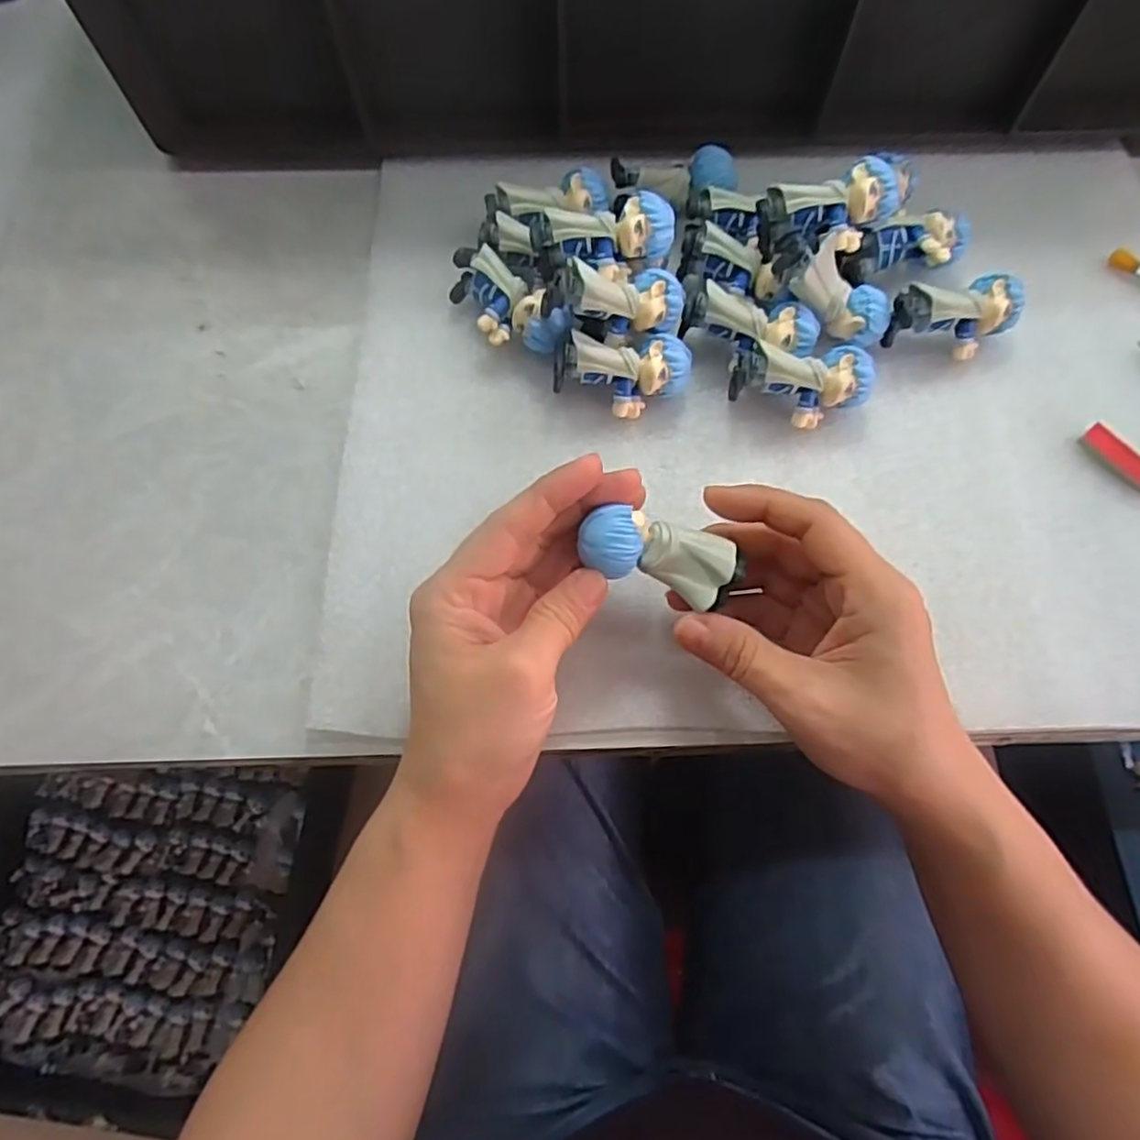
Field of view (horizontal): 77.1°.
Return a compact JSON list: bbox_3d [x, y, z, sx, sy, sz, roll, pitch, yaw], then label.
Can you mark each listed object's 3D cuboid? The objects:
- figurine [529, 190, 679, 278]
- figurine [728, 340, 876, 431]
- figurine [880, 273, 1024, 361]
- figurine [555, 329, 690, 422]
[{"bbox_3d":[0.015,-0.147,0.321,0.062,0.027,0.026,-5,70,-1],"label":"figurine"},{"bbox_3d":[0.105,-0.085,0.326,0.060,0.032,0.030,8,70,4],"label":"figurine"},{"bbox_3d":[0.179,-0.117,0.336,0.058,0.032,0.027,-11,70,-3],"label":"figurine"},{"bbox_3d":[0.024,-0.089,0.328,0.061,0.033,0.028,-5,70,-1],"label":"figurine"}]

